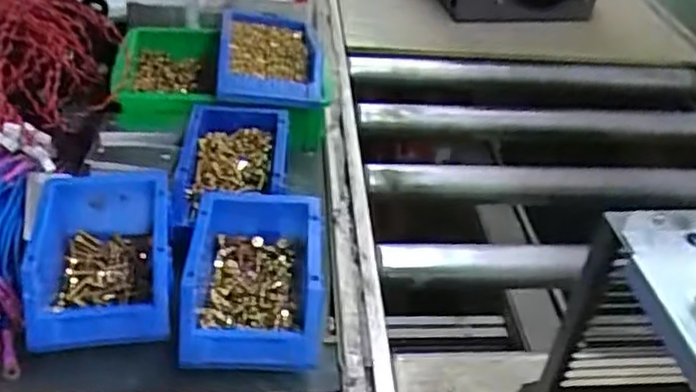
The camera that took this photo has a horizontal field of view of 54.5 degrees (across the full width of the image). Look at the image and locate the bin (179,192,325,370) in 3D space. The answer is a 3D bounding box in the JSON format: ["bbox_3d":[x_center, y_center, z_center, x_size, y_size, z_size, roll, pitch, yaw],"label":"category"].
[{"bbox_3d":[-0.079,0.062,0.563,0.115,0.053,0.157,2,38,-5],"label":"bin"}]

